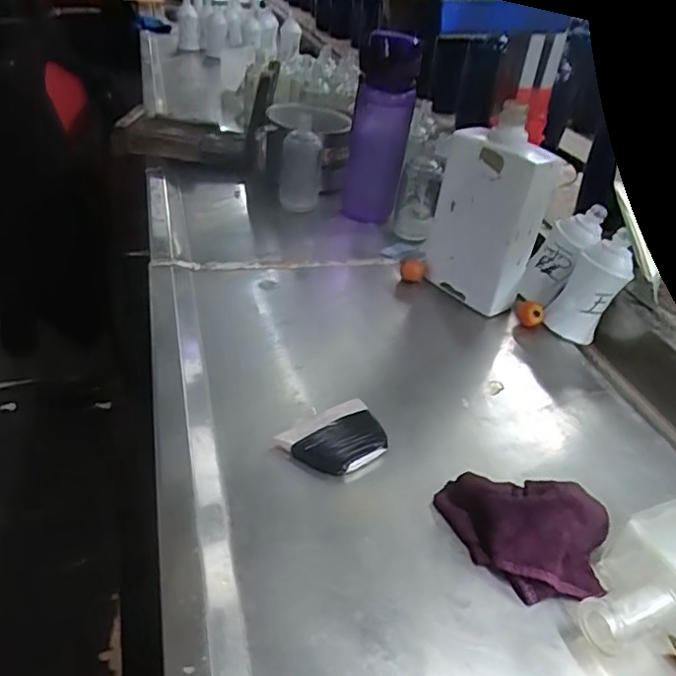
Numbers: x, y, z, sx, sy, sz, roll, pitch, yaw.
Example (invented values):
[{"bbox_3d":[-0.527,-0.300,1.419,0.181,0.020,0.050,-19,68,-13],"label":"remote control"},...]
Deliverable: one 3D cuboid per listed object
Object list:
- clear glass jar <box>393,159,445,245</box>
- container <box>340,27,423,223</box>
[{"bbox_3d":[0.105,-0.189,0.776,0.048,0.101,0.058,8,37,4],"label":"clear glass jar"},{"bbox_3d":[0.053,-0.267,0.767,0.079,0.228,0.067,7,37,3],"label":"container"}]

